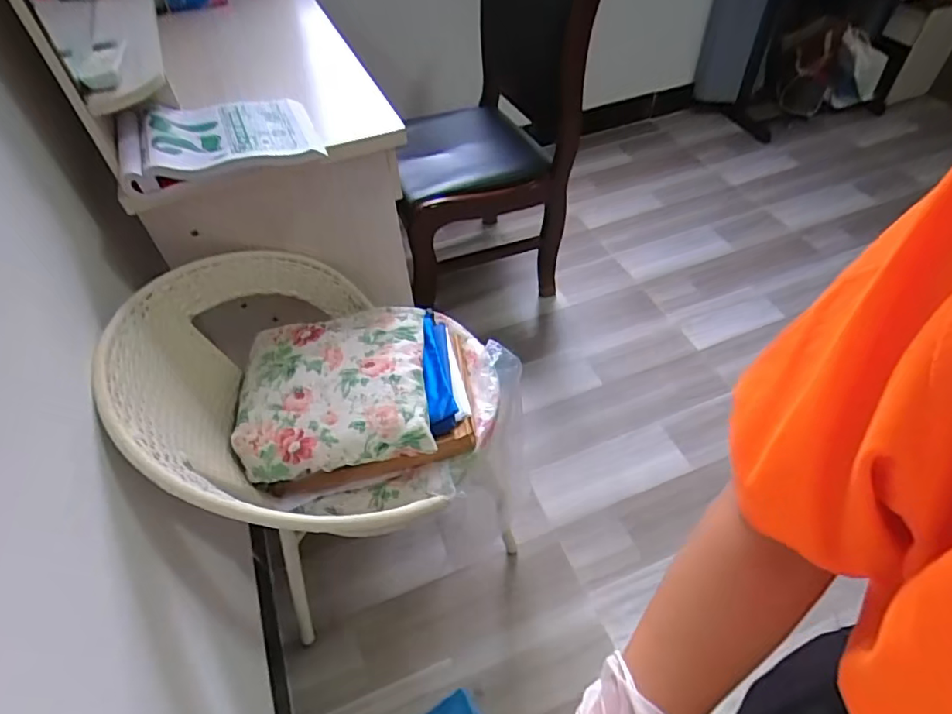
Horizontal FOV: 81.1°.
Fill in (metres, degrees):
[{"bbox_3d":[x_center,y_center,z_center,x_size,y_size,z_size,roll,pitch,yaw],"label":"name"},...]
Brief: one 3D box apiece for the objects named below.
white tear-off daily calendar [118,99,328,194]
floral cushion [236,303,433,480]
[{"bbox_3d":[-0.380,-0.330,0.831,0.277,0.044,0.193,-16,52,-12],"label":"white tear-off daily calendar"},{"bbox_3d":[-0.224,0.027,0.863,0.292,0.068,0.309,-6,51,-4],"label":"floral cushion"}]

